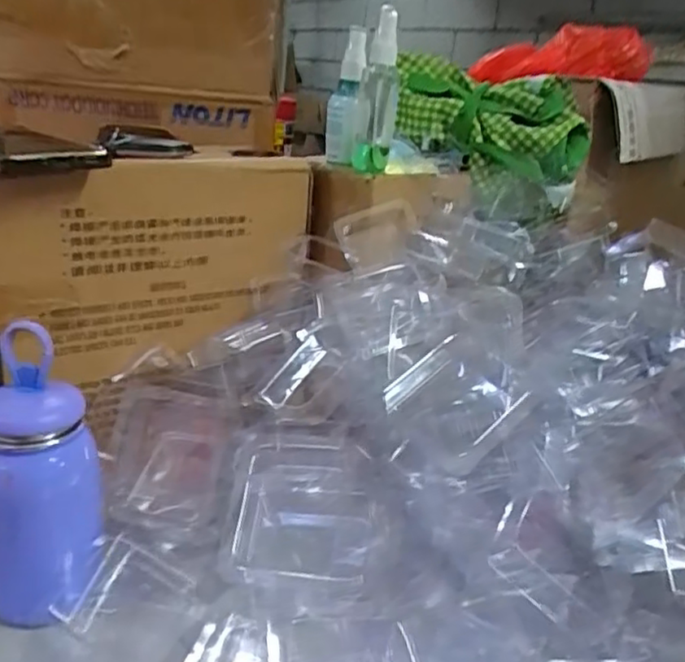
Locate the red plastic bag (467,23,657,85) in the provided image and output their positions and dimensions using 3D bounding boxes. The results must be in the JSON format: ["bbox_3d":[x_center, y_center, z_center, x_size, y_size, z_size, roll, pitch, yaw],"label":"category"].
[{"bbox_3d":[0.248,-0.308,0.733,0.198,0.063,0.066,-6,22,1],"label":"red plastic bag"}]

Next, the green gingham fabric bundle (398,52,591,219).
[{"bbox_3d":[0.145,-0.201,0.654,0.208,0.112,0.122,24,27,38],"label":"green gingham fabric bundle"}]

